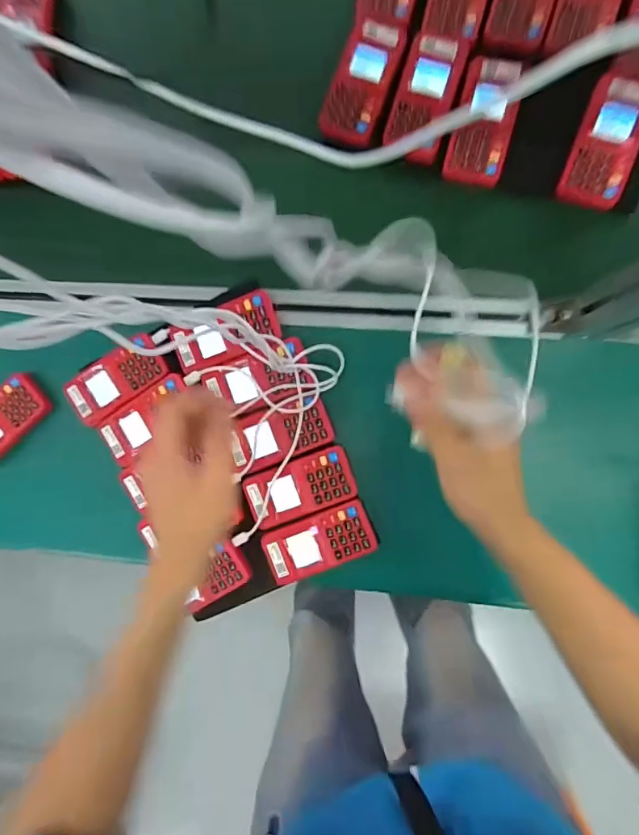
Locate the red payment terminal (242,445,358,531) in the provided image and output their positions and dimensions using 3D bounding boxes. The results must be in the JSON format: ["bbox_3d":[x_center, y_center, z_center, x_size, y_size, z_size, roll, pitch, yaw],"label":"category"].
[{"bbox_3d":[-0.023,0.080,0.527,0.122,0.018,0.063,-20,89,9],"label":"red payment terminal"}]

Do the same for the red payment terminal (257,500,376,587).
[{"bbox_3d":[0.000,0.142,0.523,0.120,0.017,0.062,-22,89,9],"label":"red payment terminal"}]

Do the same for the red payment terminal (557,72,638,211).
[{"bbox_3d":[0.293,-0.280,0.467,0.061,0.021,0.124,18,94,8],"label":"red payment terminal"}]

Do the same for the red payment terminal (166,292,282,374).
[{"bbox_3d":[-0.107,-0.097,0.526,0.123,0.029,0.055,-24,88,9],"label":"red payment terminal"}]

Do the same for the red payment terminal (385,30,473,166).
[{"bbox_3d":[0.116,-0.343,0.493,0.061,0.019,0.122,20,95,7],"label":"red payment terminal"}]

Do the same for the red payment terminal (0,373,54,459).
[{"bbox_3d":[-0.400,0.004,0.581,0.120,0.029,0.061,-43,86,8],"label":"red payment terminal"}]

